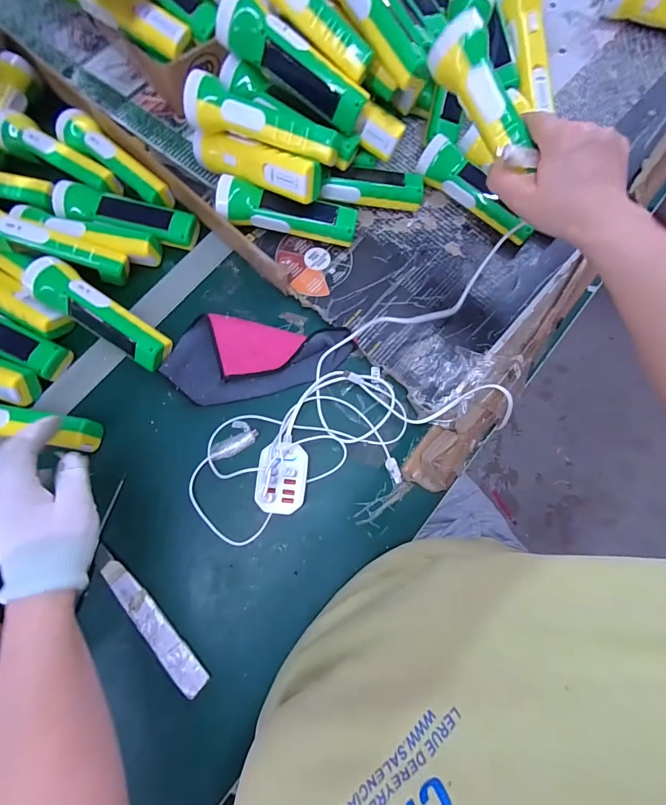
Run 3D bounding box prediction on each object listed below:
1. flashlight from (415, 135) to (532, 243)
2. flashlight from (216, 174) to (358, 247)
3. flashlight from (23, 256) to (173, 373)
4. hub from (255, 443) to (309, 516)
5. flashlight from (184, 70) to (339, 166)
[{"bbox_3d":[0.182,-0.263,0.470,0.165,0.048,0.058,42,80,9],"label":"flashlight"},{"bbox_3d":[-0.054,-0.228,0.455,0.162,0.052,0.049,9,77,2],"label":"flashlight"},{"bbox_3d":[-0.263,-0.099,0.425,0.166,0.052,0.046,32,78,7],"label":"flashlight"},{"bbox_3d":[-0.055,0.082,0.404,0.052,0.034,0.072,3,76,1],"label":"hub"},{"bbox_3d":[-0.076,-0.307,0.404,0.166,0.045,0.049,19,77,4],"label":"flashlight"}]

